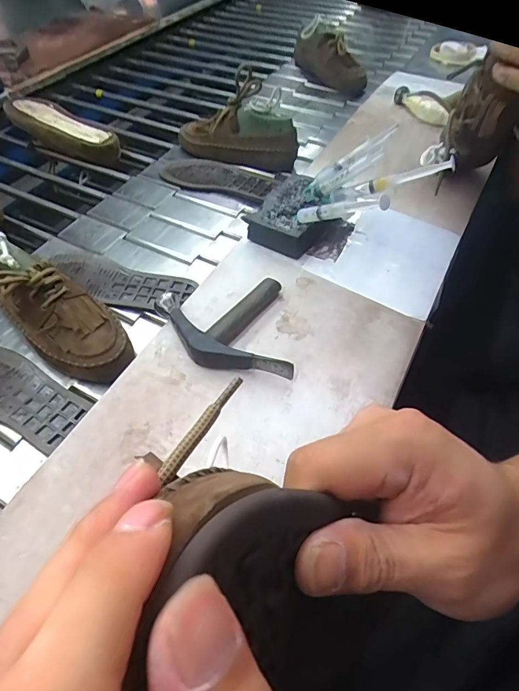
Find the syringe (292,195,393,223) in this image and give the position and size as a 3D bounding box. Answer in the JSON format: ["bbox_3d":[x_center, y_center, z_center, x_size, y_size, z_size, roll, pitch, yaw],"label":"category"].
[{"bbox_3d":[0.084,-0.148,0.455,0.012,0.017,0.141,-38,27,-25],"label":"syringe"}]

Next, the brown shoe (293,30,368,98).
[{"bbox_3d":[0.165,-0.680,0.978,0.068,0.084,0.257,-16,53,-11],"label":"brown shoe"}]

